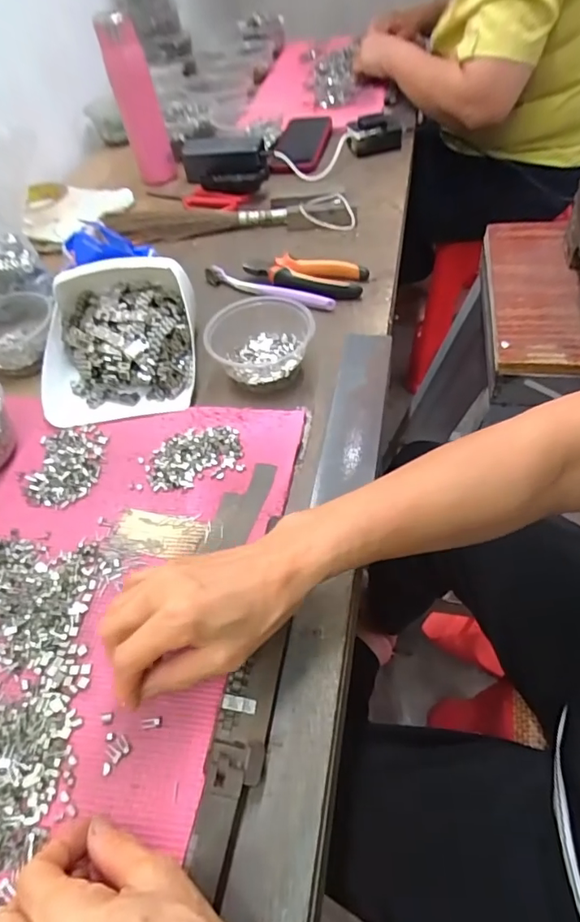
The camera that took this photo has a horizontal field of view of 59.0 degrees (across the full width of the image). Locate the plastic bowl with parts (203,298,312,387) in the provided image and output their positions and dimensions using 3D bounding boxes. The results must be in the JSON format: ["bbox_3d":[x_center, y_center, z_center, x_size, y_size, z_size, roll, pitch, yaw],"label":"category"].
[{"bbox_3d":[-0.032,-0.123,0.524,0.105,0.047,0.090,-11,52,-3],"label":"plastic bowl with parts"}]

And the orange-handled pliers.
[{"bbox_3d":[0.016,-0.224,0.623,0.149,0.021,0.062,14,55,16],"label":"orange-handled pliers"}]

